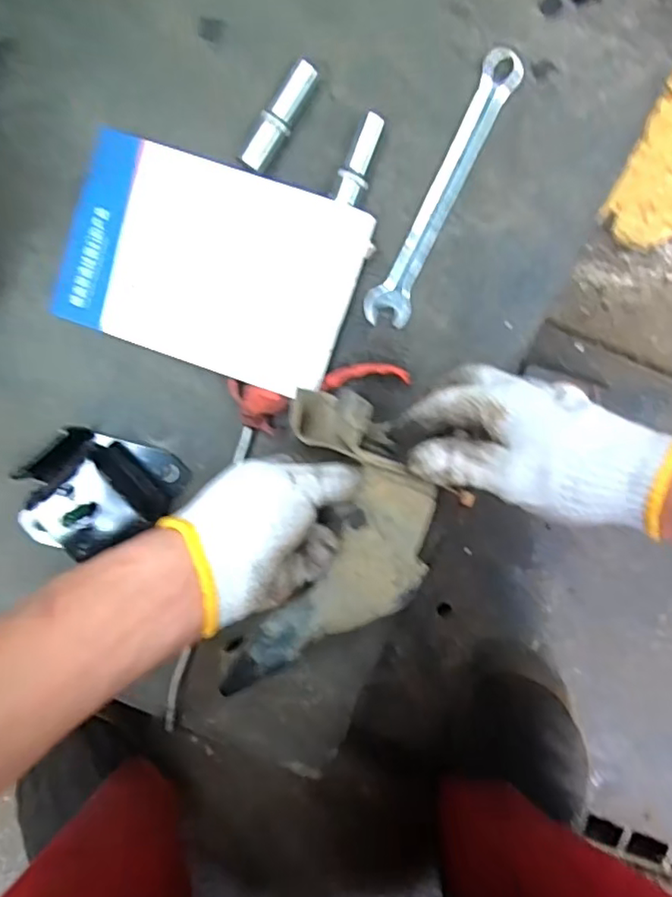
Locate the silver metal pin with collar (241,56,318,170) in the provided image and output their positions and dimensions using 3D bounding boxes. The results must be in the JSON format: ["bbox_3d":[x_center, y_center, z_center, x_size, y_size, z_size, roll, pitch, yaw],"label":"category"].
[{"bbox_3d":[-0.039,-0.232,0.425,0.019,0.017,0.079,30,95,-5],"label":"silver metal pin with collar"}]

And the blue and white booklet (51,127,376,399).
[{"bbox_3d":[-0.091,-0.133,0.441,0.206,0.010,0.141,19,98,2],"label":"blue and white booklet"}]

